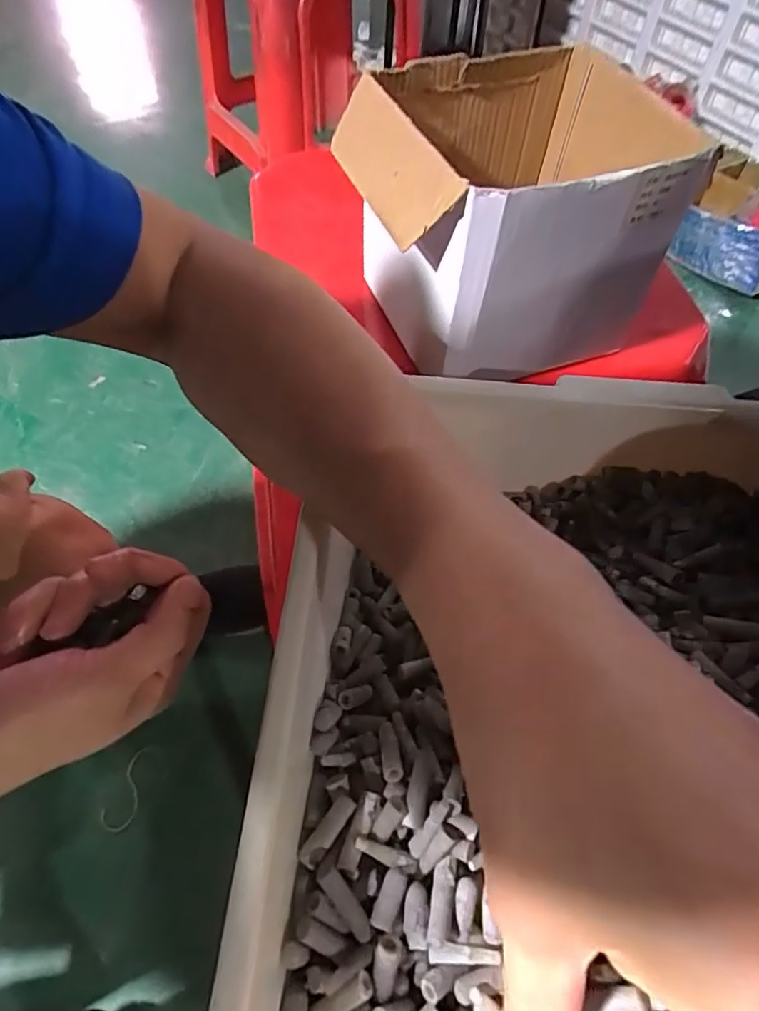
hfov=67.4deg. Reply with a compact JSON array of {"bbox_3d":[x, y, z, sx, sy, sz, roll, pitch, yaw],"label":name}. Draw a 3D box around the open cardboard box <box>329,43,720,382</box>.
[{"bbox_3d":[0.062,-0.163,0.312,0.146,0.104,0.143,-15,59,-12],"label":"open cardboard box"}]

